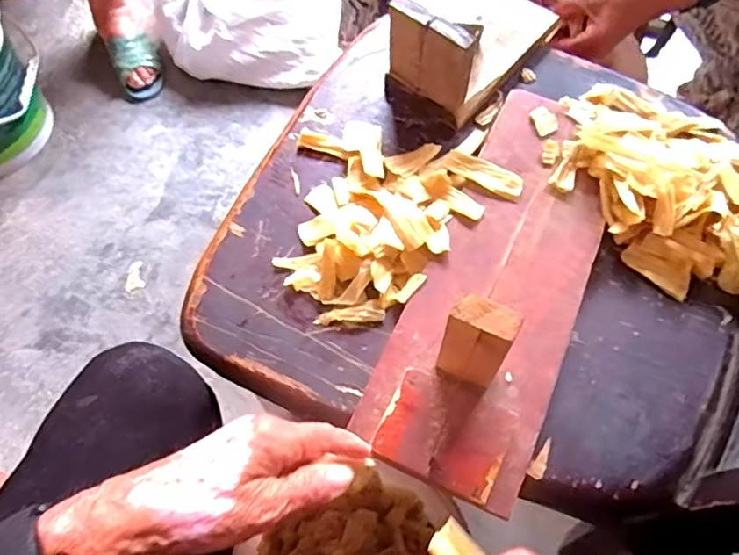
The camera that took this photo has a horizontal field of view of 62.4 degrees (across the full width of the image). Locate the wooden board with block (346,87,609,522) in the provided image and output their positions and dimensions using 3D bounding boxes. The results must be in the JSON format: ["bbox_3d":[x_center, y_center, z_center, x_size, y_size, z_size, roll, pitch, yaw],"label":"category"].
[{"bbox_3d":[0.108,-0.026,0.432,0.120,0.094,0.346,23,65,12],"label":"wooden board with block"}]

